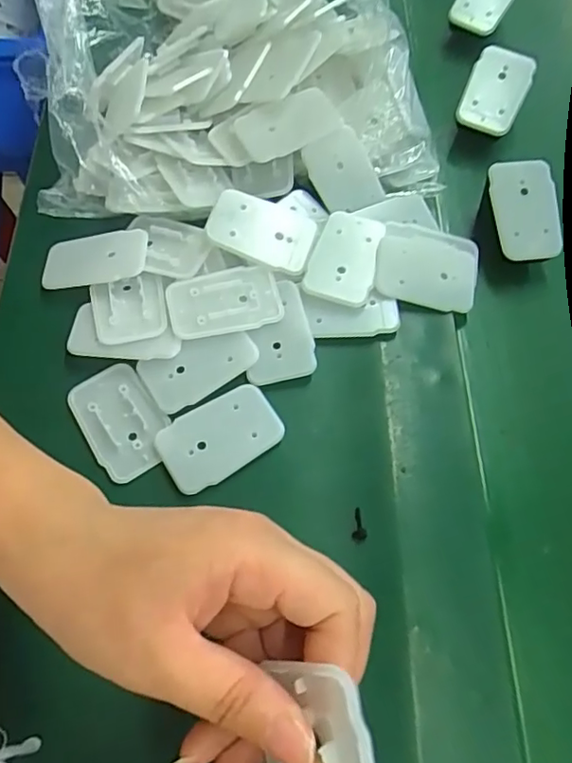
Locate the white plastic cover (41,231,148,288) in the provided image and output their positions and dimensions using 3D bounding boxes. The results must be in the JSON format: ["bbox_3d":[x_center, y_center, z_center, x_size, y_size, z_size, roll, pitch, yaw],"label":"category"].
[{"bbox_3d":[-0.123,-0.080,0.372,0.065,0.006,0.037,-6,65,7],"label":"white plastic cover"}]

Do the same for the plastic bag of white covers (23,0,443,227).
[{"bbox_3d":[-0.047,-0.293,0.407,0.263,0.121,0.329,-7,65,-7],"label":"plastic bag of white covers"}]

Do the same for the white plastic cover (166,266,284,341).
[{"bbox_3d":[-0.038,-0.049,0.357,0.068,0.006,0.041,-9,65,-7],"label":"white plastic cover"}]

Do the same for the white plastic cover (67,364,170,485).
[{"bbox_3d":[-0.097,0.023,0.338,0.044,0.008,0.067,-31,70,-17],"label":"white plastic cover"}]

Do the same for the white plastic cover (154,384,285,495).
[{"bbox_3d":[-0.038,0.032,0.331,0.068,0.004,0.043,-28,69,-16],"label":"white plastic cover"}]

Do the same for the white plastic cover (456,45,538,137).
[{"bbox_3d":[0.156,-0.216,0.427,0.043,0.011,0.059,22,96,2],"label":"white plastic cover"}]

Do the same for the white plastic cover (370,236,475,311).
[{"bbox_3d":[0.090,-0.070,0.370,0.066,0.006,0.044,12,79,-6],"label":"white plastic cover"}]

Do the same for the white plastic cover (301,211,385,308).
[{"bbox_3d":[0.039,-0.079,0.369,0.041,0.012,0.062,21,65,7],"label":"white plastic cover"}]

